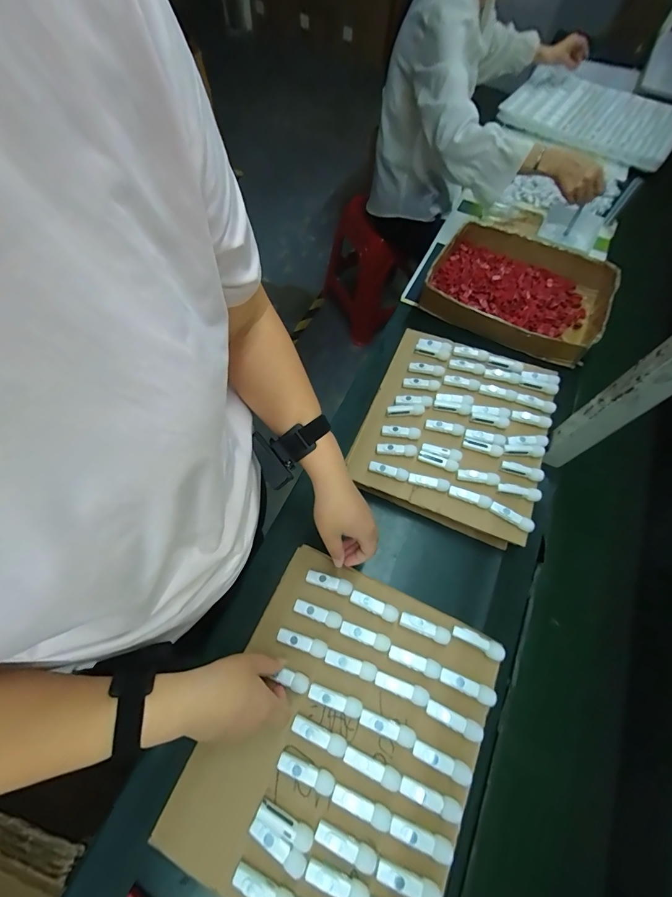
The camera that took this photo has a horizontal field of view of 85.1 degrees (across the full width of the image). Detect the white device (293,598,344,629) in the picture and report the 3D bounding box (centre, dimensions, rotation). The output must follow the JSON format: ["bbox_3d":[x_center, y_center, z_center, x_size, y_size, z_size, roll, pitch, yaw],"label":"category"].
[{"bbox_3d":[-0.024,0.217,0.482,0.065,0.008,0.019,22,66,6],"label":"white device"}]

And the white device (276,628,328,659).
[{"bbox_3d":[-0.043,0.247,0.465,0.065,0.010,0.019,20,65,5],"label":"white device"}]

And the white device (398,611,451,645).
[{"bbox_3d":[0.115,0.231,0.471,0.064,0.007,0.019,24,66,7],"label":"white device"}]

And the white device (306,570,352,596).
[{"bbox_3d":[-0.010,0.183,0.500,0.063,0.008,0.018,17,65,4],"label":"white device"}]

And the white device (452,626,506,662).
[{"bbox_3d":[0.180,0.244,0.463,0.065,0.011,0.018,29,66,9],"label":"white device"}]

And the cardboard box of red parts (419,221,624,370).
[{"bbox_3d":[0.393,-0.348,0.797,0.359,0.085,0.282,31,67,10],"label":"cardboard box of red parts"}]

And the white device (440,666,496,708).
[{"bbox_3d":[0.158,0.287,0.440,0.066,0.010,0.019,22,66,6],"label":"white device"}]

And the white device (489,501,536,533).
[{"bbox_3d":[0.268,0.103,0.557,0.066,0.014,0.017,35,68,12],"label":"white device"}]

